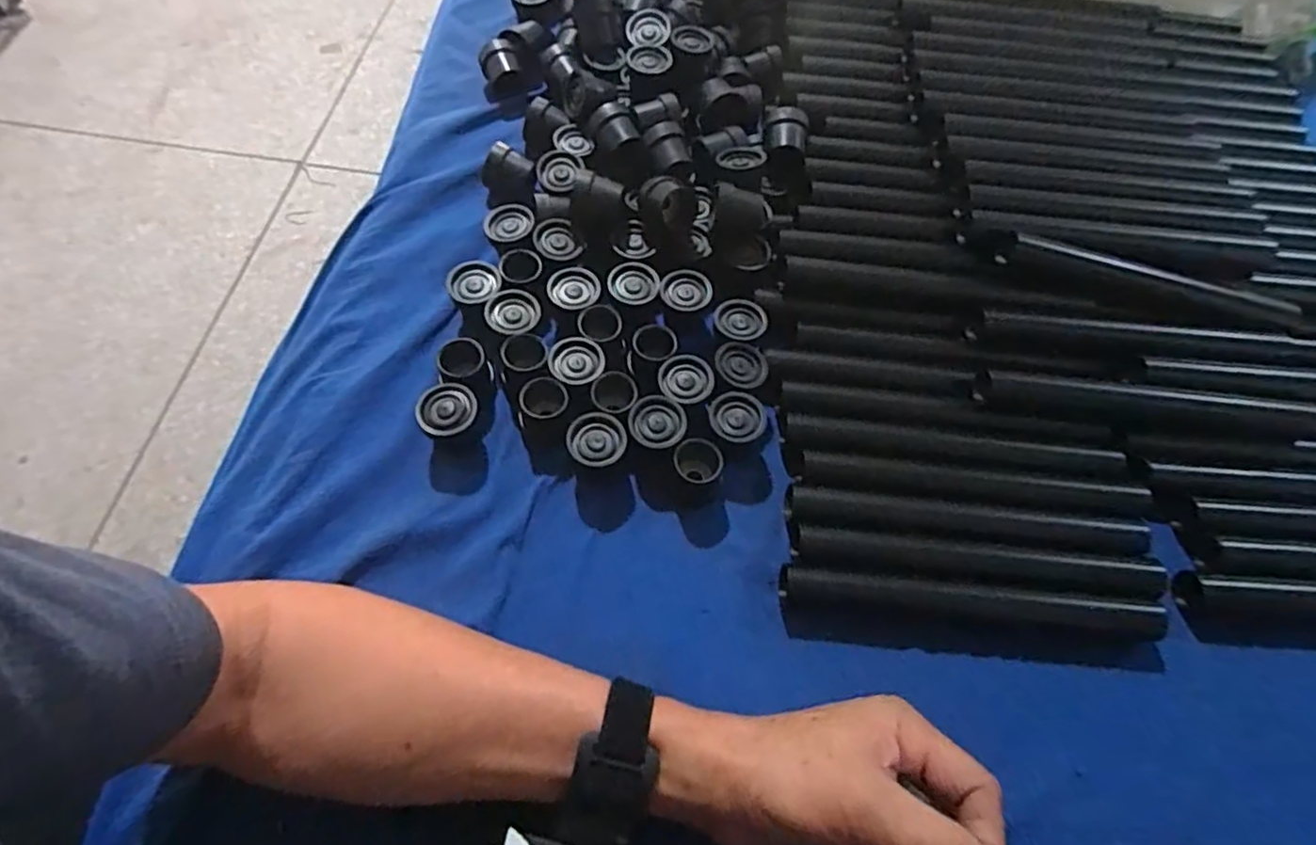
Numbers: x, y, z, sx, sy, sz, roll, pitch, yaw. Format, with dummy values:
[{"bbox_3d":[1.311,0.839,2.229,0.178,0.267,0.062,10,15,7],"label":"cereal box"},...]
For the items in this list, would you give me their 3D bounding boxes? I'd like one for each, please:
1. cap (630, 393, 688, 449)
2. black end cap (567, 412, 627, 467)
[{"bbox_3d":[-0.001,0.005,0.414,0.034,0.029,0.034,2,62,-3],"label":"cap"},{"bbox_3d":[-0.038,0.016,0.408,0.034,0.031,0.033,2,62,-3],"label":"black end cap"}]

